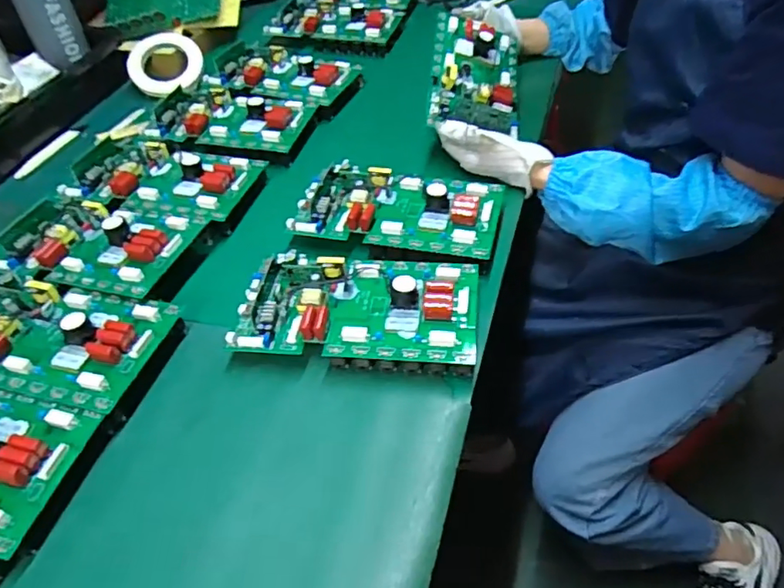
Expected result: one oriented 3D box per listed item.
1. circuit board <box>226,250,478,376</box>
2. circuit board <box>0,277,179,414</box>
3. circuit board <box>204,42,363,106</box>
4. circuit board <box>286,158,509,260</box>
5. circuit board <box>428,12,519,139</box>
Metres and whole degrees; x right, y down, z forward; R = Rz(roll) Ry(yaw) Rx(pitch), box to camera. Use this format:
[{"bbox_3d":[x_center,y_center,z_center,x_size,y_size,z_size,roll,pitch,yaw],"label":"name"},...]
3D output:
[{"bbox_3d":[-0.033,0.006,0.526,0.229,0.049,0.120,4,48,8],"label":"circuit board"},{"bbox_3d":[-0.325,0.044,0.516,0.209,0.036,0.132,9,49,11],"label":"circuit board"},{"bbox_3d":[-0.177,-0.344,0.841,0.216,0.030,0.132,20,52,20],"label":"circuit board"},{"bbox_3d":[0.004,-0.103,0.620,0.228,0.046,0.114,10,49,13],"label":"circuit board"},{"bbox_3d":[0.117,-0.303,0.739,0.121,0.033,0.205,11,59,-8],"label":"circuit board"}]

